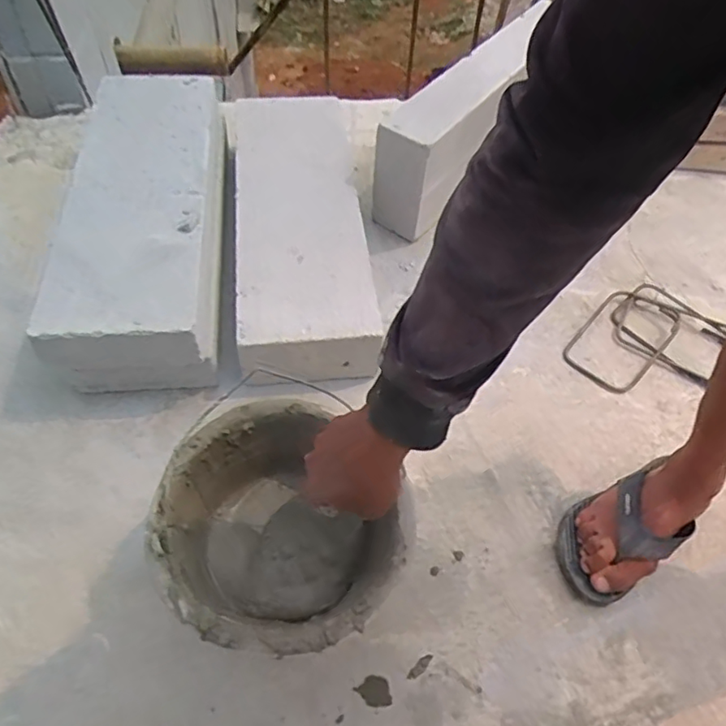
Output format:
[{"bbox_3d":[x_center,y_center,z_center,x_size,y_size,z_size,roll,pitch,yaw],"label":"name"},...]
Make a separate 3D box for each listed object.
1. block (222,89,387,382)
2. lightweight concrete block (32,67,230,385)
[{"bbox_3d":[-0.107,-0.264,0.976,0.213,0.107,0.679,-4,55,-7],"label":"block"},{"bbox_3d":[-0.331,-0.227,0.905,0.208,0.162,0.572,-4,55,-7],"label":"lightweight concrete block"}]

